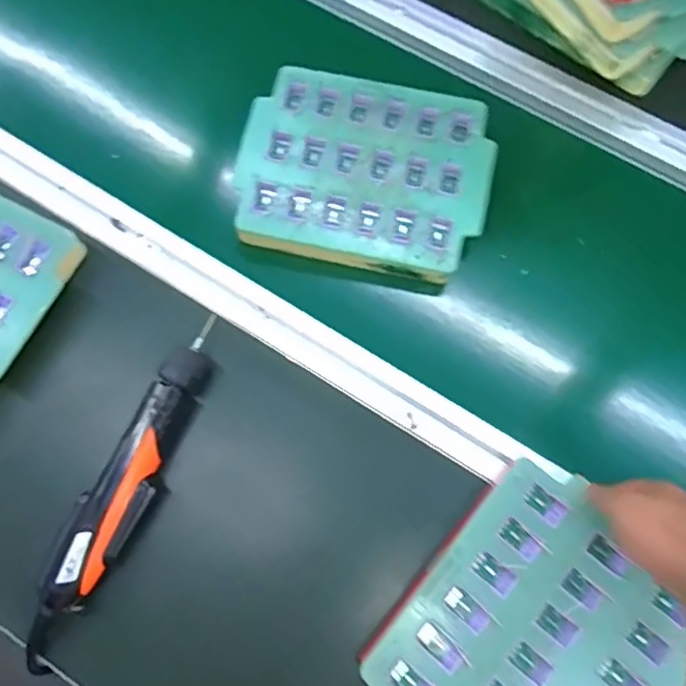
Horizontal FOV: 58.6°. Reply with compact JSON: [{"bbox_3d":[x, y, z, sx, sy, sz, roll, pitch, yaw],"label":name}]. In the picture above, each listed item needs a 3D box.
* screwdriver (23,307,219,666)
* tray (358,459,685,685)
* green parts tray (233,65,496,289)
[{"bbox_3d":[-0.170,0.111,0.478,0.043,0.035,0.276,26,75,9],"label":"screwdriver"},{"bbox_3d":[0.138,0.216,0.434,0.180,0.013,0.205,39,78,12],"label":"tray"},{"bbox_3d":[0.019,-0.159,0.568,0.227,0.031,0.178,13,74,5],"label":"green parts tray"}]

